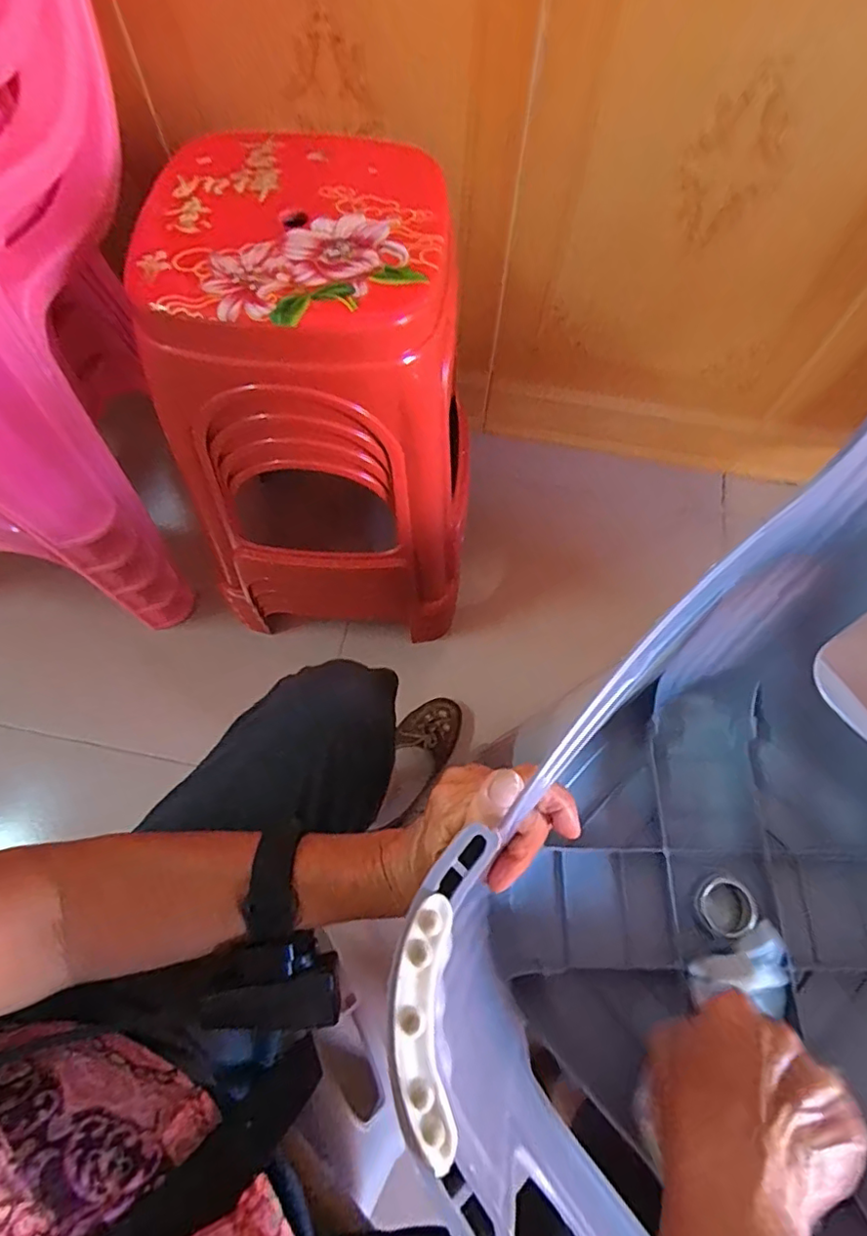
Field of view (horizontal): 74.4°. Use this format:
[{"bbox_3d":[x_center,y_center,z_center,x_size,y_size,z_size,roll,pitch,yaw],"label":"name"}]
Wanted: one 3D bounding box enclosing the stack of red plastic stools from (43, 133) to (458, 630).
[{"bbox_3d":[-0.117,-0.218,0.667,0.290,0.443,0.281,2,67,-1],"label":"stack of red plastic stools"}]

